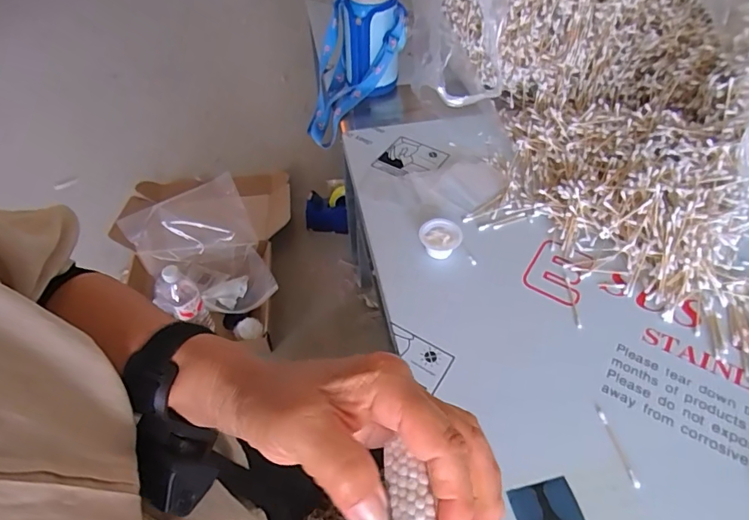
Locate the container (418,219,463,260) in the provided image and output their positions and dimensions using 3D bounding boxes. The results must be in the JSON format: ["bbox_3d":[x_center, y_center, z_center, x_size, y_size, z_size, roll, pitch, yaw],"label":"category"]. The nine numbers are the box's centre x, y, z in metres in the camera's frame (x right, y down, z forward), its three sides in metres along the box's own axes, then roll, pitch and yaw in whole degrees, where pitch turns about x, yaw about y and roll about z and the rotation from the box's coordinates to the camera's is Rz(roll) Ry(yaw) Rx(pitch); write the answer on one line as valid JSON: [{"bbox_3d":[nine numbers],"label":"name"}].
[{"bbox_3d":[0.087,-0.029,0.621,0.053,0.027,0.048,11,51,11],"label":"container"}]

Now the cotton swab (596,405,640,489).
[{"bbox_3d":[0.239,0.182,0.465,0.007,0.004,0.080,-8,50,-5],"label":"cotton swab"}]

